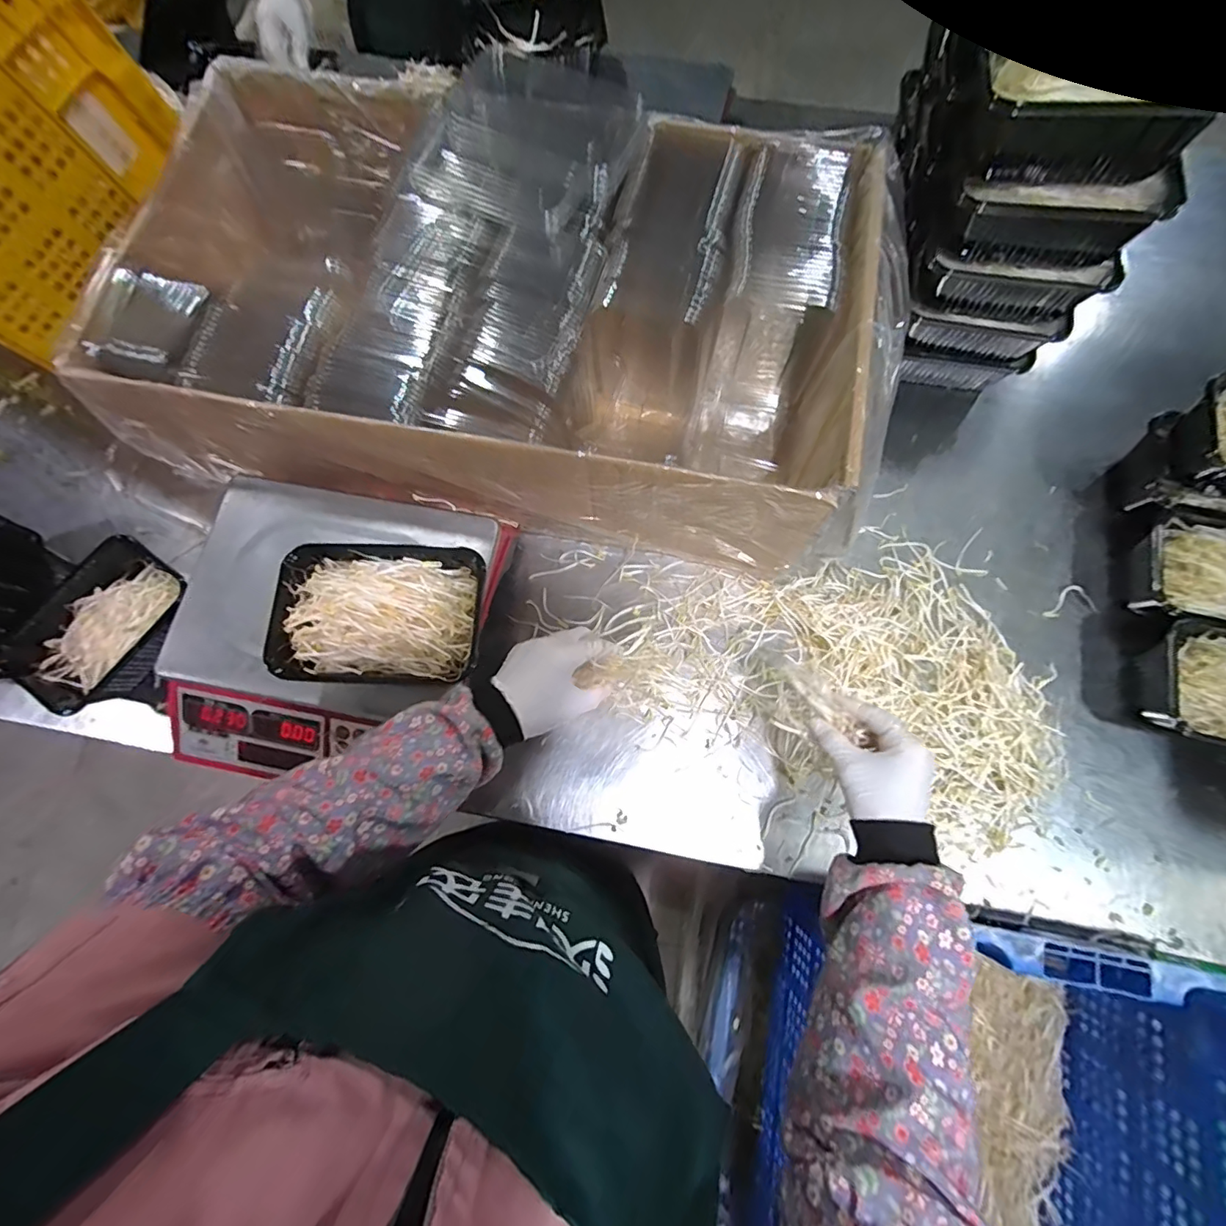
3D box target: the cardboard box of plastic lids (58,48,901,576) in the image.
[{"bbox_3d":[-0.116,-0.324,0.595,0.754,0.204,0.429,11,76,3],"label":"cardboard box of plastic lids"}]

